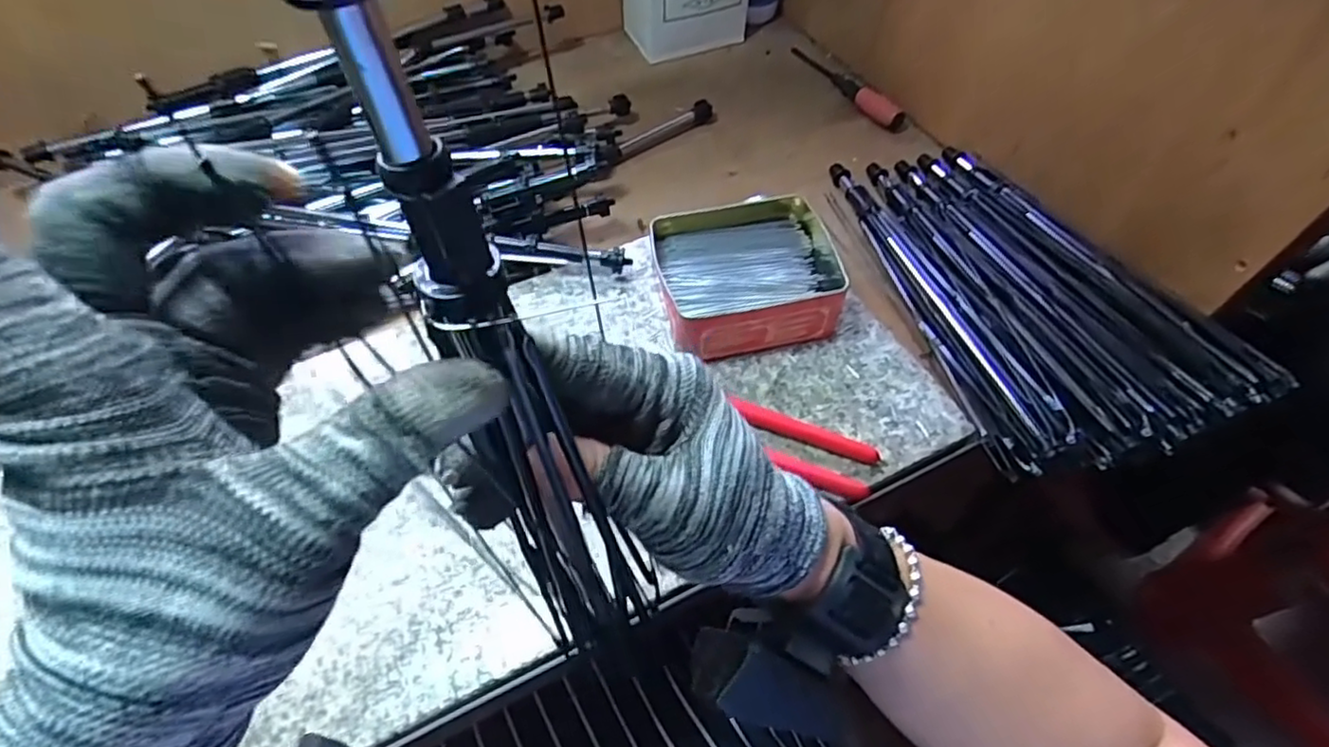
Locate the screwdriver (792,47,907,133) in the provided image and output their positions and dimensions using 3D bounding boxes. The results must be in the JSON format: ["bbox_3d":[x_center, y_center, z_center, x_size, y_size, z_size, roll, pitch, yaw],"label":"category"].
[{"bbox_3d":[0.186,-0.298,0.674,0.026,0.020,0.174,-18,58,-13],"label":"screwdriver"}]

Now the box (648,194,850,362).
[{"bbox_3d":[0.058,-0.071,0.475,0.130,0.046,0.113,-11,53,-6],"label":"box"}]

